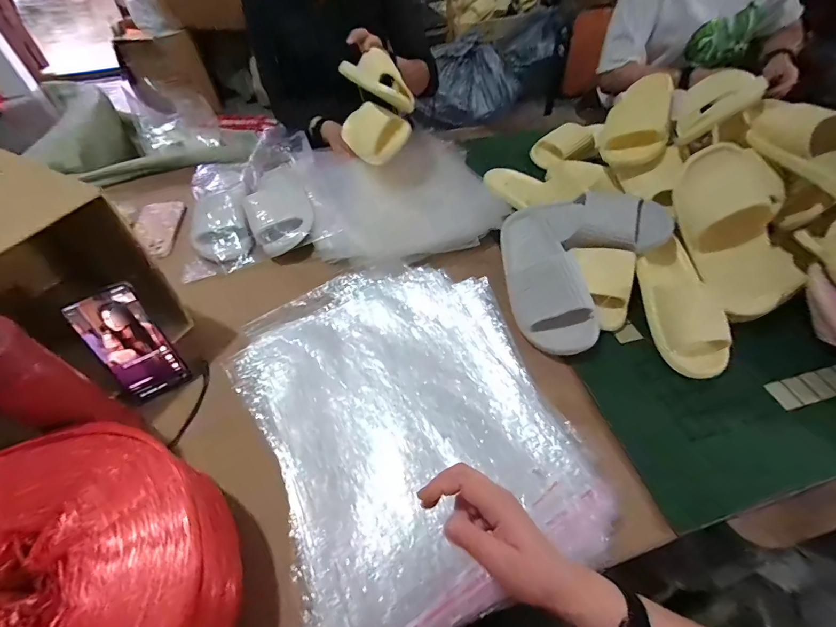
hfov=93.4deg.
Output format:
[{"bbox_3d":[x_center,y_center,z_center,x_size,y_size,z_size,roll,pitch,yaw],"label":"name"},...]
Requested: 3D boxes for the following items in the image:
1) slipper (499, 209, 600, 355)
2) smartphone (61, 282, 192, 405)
[{"bbox_3d":[0.197,-0.064,0.638,0.105,0.087,0.271,-10,48,-2],"label":"slipper"},{"bbox_3d":[-0.368,0.044,0.510,0.072,0.159,0.007,-27,35,-22],"label":"smartphone"}]

